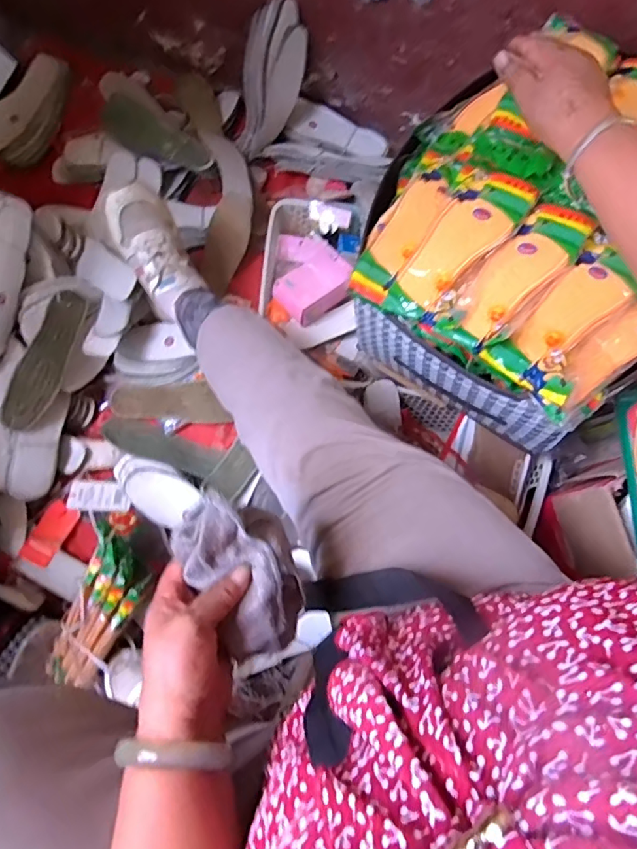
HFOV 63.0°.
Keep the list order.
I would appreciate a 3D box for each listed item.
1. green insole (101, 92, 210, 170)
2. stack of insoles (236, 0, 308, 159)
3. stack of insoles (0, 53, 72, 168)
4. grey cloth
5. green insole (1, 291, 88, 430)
[{"bbox_3d":[-0.284,-0.494,0.883,0.213,0.029,0.068,37,80,10],"label":"green insole"},{"bbox_3d":[-0.080,-0.571,0.868,0.076,0.225,0.075,28,39,8],"label":"stack of insoles"},{"bbox_3d":[-0.531,-0.576,0.949,0.098,0.040,0.231,20,77,6],"label":"stack of insoles"},{"bbox_3d":[-0.055,0.112,0.394,0.074,0.060,0.119,-31,77,-6],"label":"grey cloth"},{"bbox_3d":[-0.407,-0.100,0.774,0.065,0.018,0.220,14,77,5],"label":"green insole"}]

